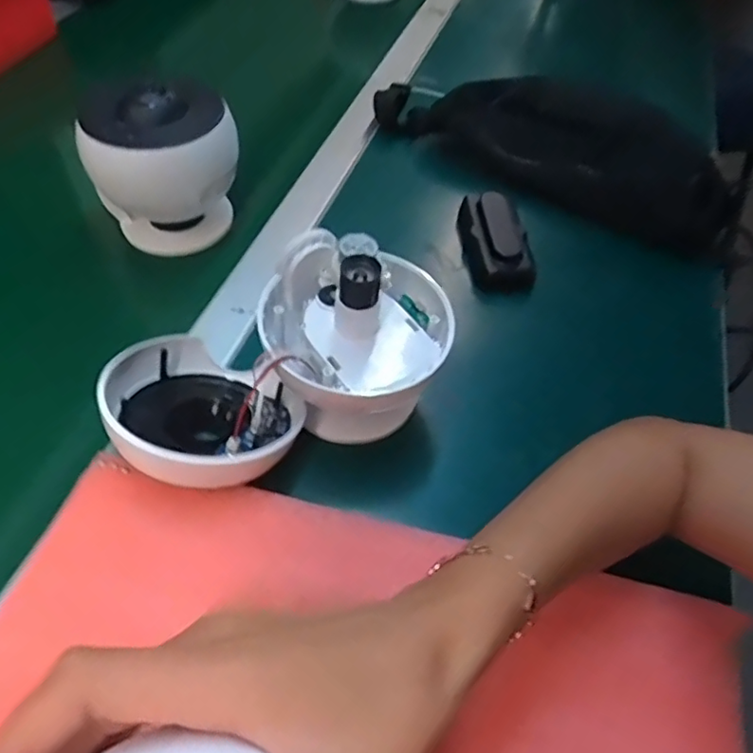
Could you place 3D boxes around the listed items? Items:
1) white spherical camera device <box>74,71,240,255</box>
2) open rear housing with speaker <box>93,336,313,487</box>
[{"bbox_3d":[-0.170,-0.164,0.495,0.089,0.136,0.086,14,46,12],"label":"white spherical camera device"},{"bbox_3d":[-0.102,0.022,0.374,0.116,0.059,0.117,6,45,4],"label":"open rear housing with speaker"}]

